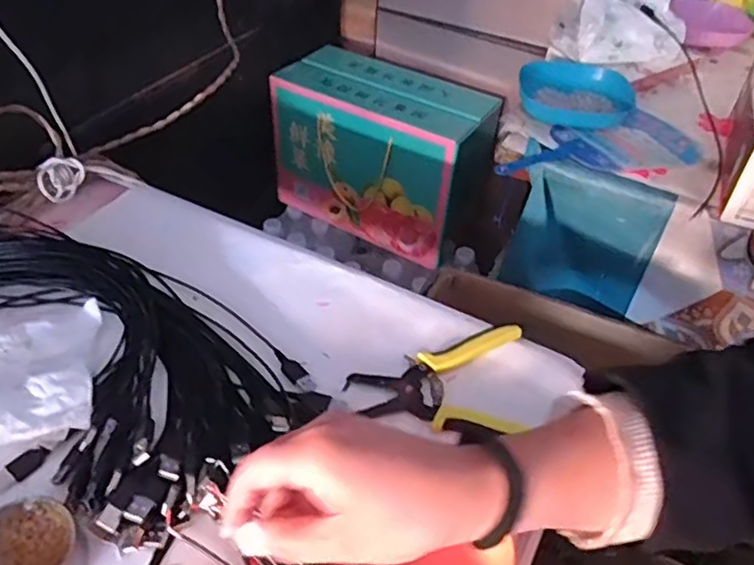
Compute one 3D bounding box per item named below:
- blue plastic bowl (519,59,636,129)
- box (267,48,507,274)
[{"bbox_3d":[0.248,-0.235,0.780,0.139,0.032,0.147,2,44,-2],"label":"blue plastic bowl"},{"bbox_3d":[0.013,-0.213,1.031,0.332,0.233,0.162,26,48,21],"label":"box"}]

